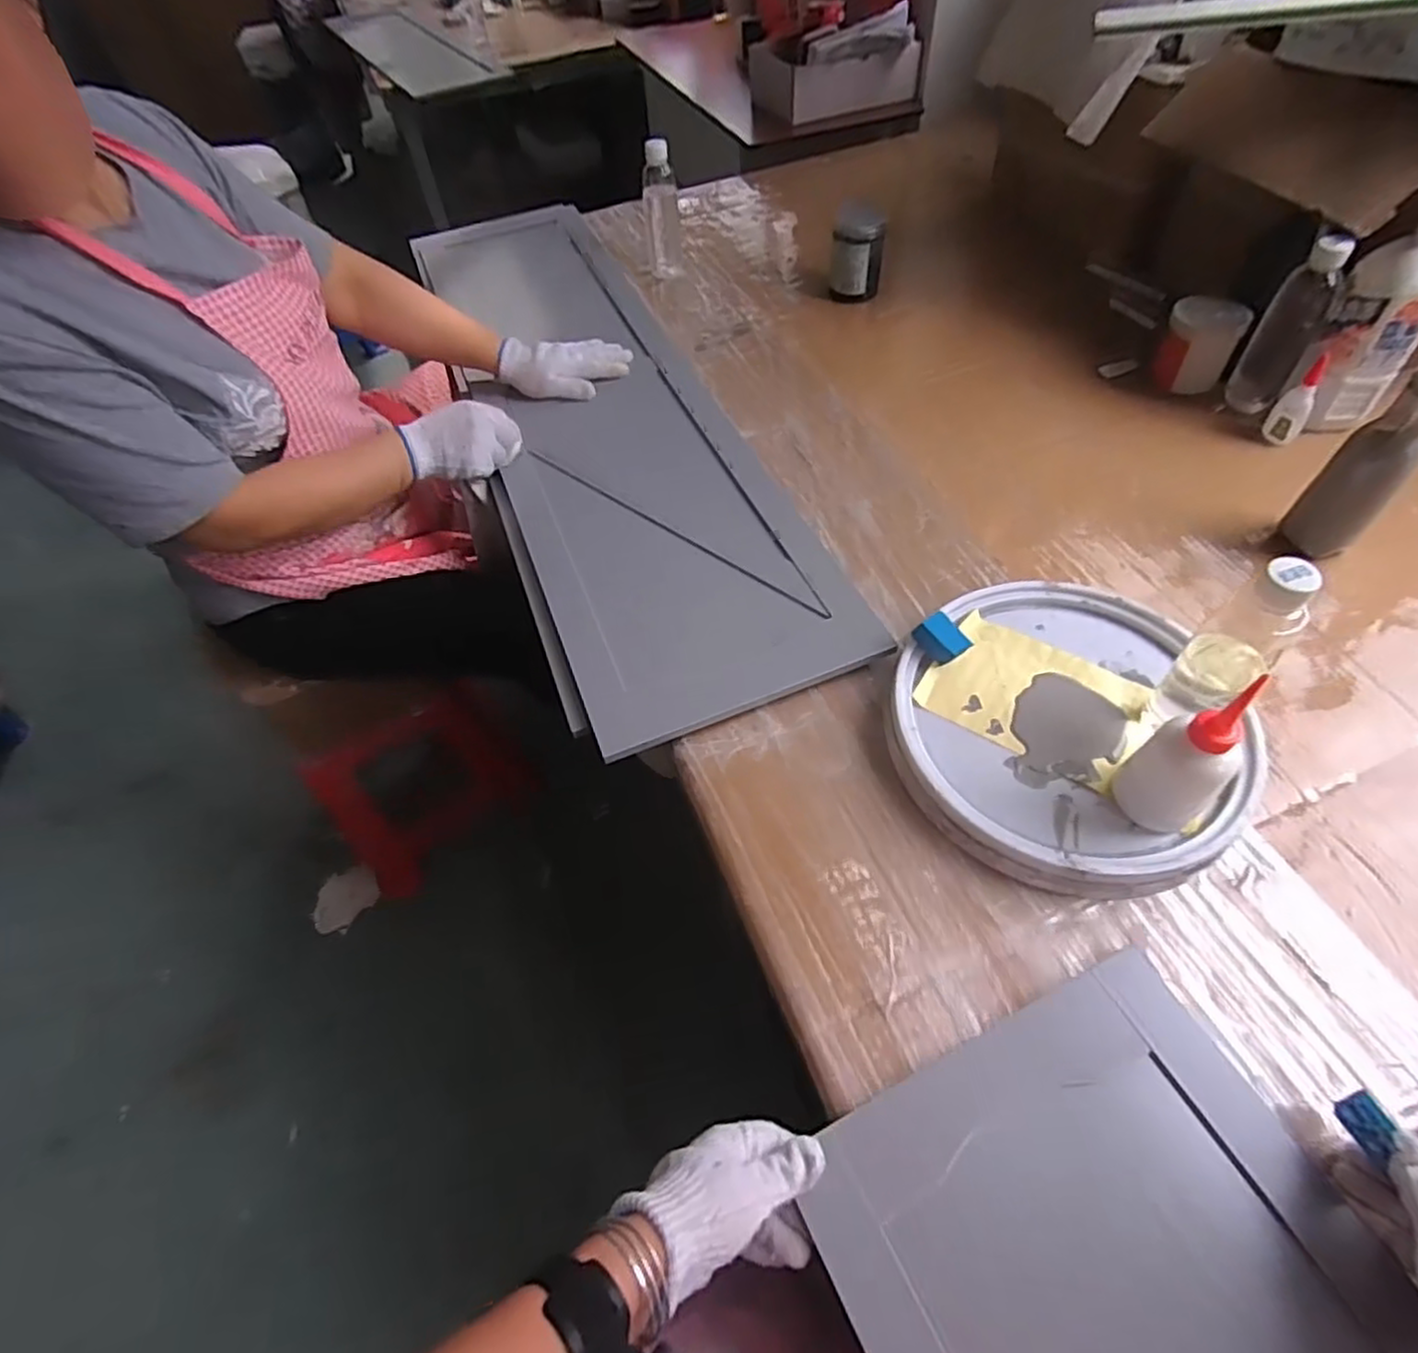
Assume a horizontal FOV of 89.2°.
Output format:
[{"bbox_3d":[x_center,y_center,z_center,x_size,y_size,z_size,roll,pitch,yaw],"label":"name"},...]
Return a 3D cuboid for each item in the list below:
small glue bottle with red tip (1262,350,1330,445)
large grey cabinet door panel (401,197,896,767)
[{"bbox_3d":[0.688,-0.320,0.842,0.037,0.100,0.030,30,61,24],"label":"small glue bottle with red tip"},{"bbox_3d":[-0.185,-0.418,1.025,0.295,0.029,1.196,-20,54,-10],"label":"large grey cabinet door panel"}]

